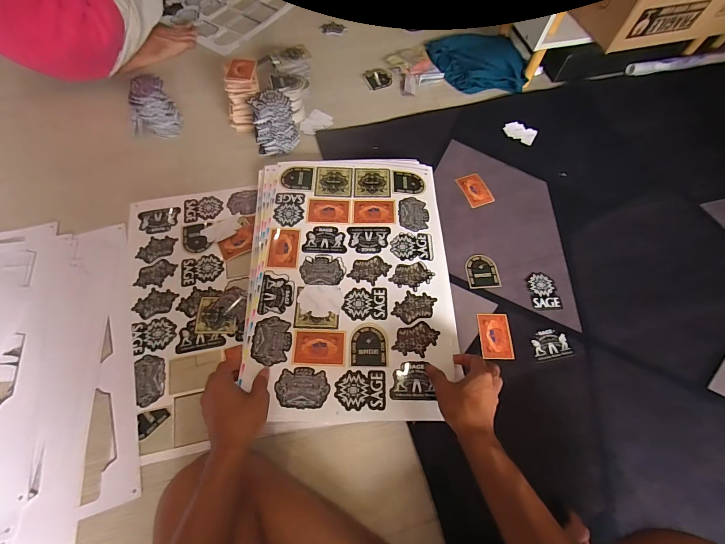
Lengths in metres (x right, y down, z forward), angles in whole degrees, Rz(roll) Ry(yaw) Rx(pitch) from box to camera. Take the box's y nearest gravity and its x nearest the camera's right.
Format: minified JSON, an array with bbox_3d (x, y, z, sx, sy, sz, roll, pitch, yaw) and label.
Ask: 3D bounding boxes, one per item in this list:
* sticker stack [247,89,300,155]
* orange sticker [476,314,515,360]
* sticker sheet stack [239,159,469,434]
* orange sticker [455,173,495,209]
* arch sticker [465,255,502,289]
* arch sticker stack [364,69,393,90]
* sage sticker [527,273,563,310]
[{"bbox_3d":[-0.188,-0.320,0.712,0.086,0.099,0.084,-7,67,-6],"label":"sticker stack"},{"bbox_3d":[0.235,0.113,0.586,0.057,0.005,0.080,2,66,-2],"label":"orange sticker"},{"bbox_3d":[-0.019,-0.006,0.583,0.347,0.025,0.483,-3,66,-4],"label":"sticker sheet stack"},{"bbox_3d":[0.244,-0.176,0.716,0.058,0.004,0.080,-20,68,-11],"label":"orange sticker"},{"bbox_3d":[0.230,-0.001,0.638,0.062,0.004,0.067,-3,69,-1],"label":"arch sticker"},{"bbox_3d":[0.043,-0.501,0.856,0.066,0.004,0.072,-17,68,-10],"label":"arch sticker stack"},{"bbox_3d":[0.342,0.036,0.624,0.054,0.007,0.071,-2,66,7],"label":"sage sticker"}]

